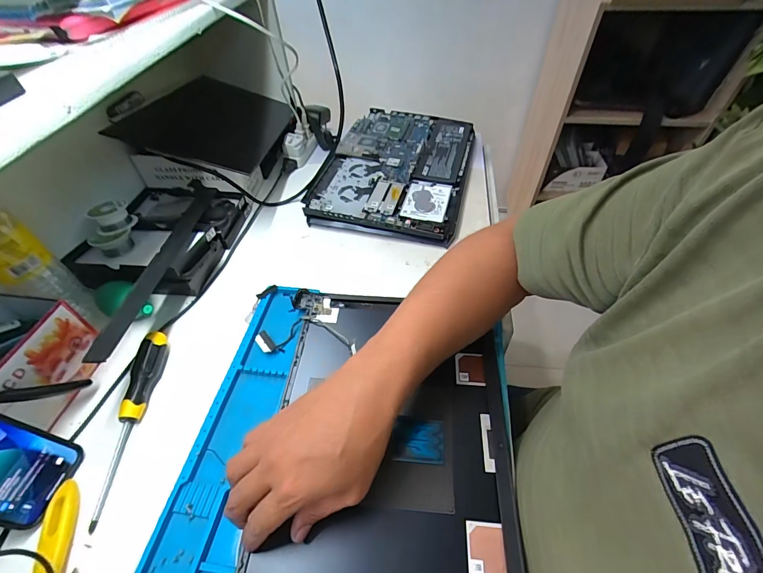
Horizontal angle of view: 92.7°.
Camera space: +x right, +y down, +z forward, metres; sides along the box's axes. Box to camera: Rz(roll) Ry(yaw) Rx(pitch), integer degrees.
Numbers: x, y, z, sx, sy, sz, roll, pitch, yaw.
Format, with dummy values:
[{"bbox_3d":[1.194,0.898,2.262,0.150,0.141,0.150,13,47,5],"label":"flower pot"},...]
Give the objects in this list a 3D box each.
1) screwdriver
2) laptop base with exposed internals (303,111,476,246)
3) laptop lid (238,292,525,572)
[{"bbox_3d":[-0.275,0.139,0.394,0.024,0.025,0.199,-3,49,0],"label":"screwdriver"},{"bbox_3d":[0.031,-0.230,0.697,0.264,0.037,0.379,10,51,11],"label":"laptop base with exposed internals"},{"bbox_3d":[0.008,0.156,0.373,0.237,0.011,0.356,2,49,5],"label":"laptop lid"}]

